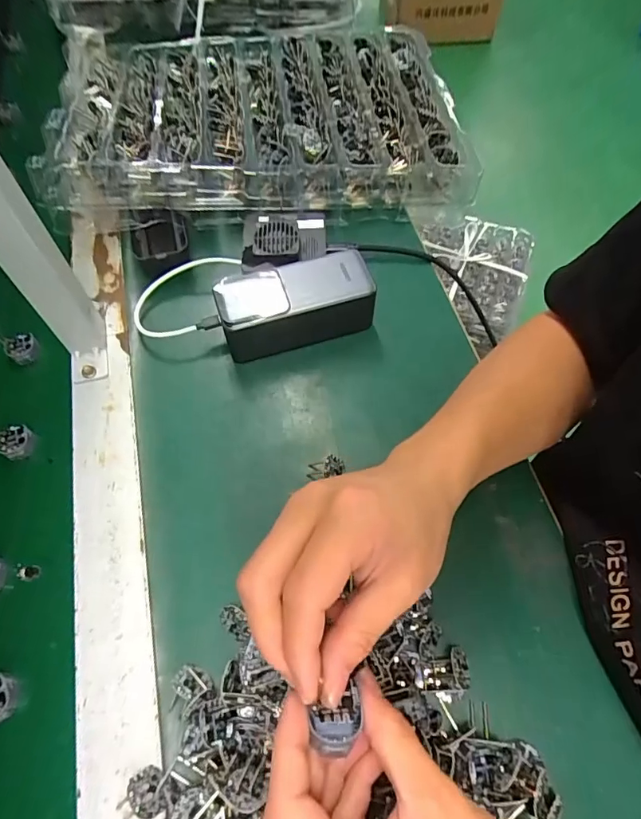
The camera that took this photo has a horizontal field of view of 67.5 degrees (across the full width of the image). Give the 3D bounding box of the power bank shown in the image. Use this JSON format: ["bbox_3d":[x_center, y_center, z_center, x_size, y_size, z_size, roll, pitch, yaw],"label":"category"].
[{"bbox_3d":[-0.023,-0.090,0.418,0.127,0.058,0.053,-16,63,-9],"label":"power bank"}]

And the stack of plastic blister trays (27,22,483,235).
[{"bbox_3d":[-0.060,-0.324,0.521,0.418,0.063,0.290,-7,62,-4],"label":"stack of plastic blister trays"}]

